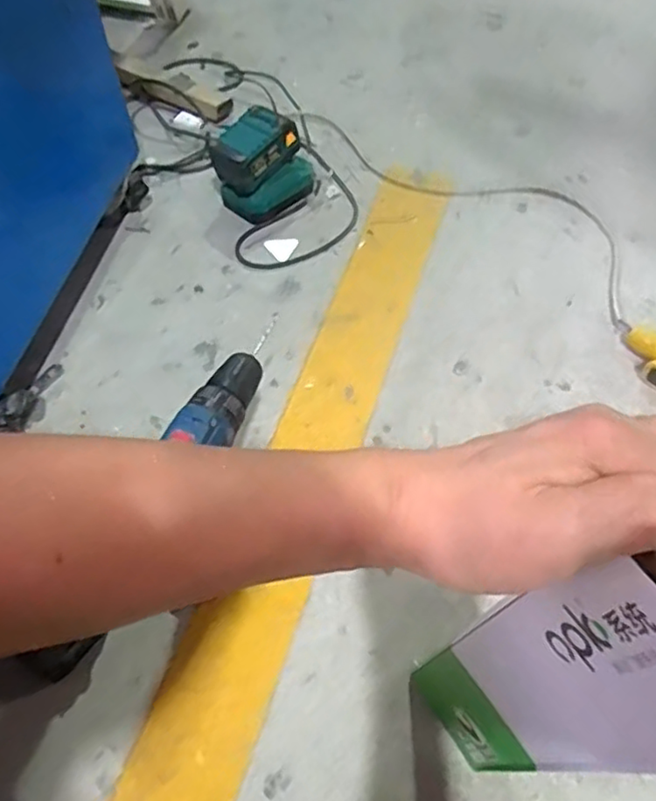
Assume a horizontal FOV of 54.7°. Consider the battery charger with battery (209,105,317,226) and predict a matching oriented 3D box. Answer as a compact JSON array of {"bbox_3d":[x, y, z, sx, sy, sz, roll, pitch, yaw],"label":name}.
[{"bbox_3d":[-0.090,-0.341,0.930,0.143,0.130,0.090,-29,60,-19],"label":"battery charger with battery"}]

